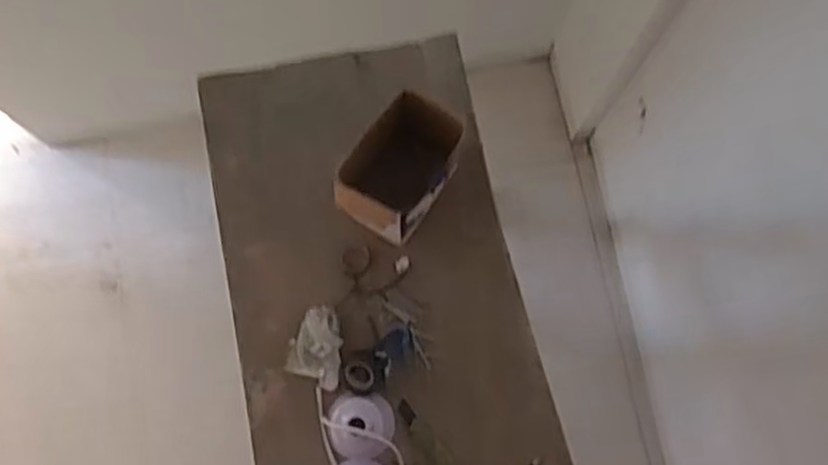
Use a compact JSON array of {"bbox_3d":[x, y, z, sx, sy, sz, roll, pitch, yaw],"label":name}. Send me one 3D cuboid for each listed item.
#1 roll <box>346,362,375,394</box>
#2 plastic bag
[{"bbox_3d":[-0.074,0.193,0.973,0.041,0.015,0.039,0,82,3],"label":"roll"},{"bbox_3d":[-0.133,0.155,0.980,0.074,0.038,0.110,7,81,0],"label":"plastic bag"}]

